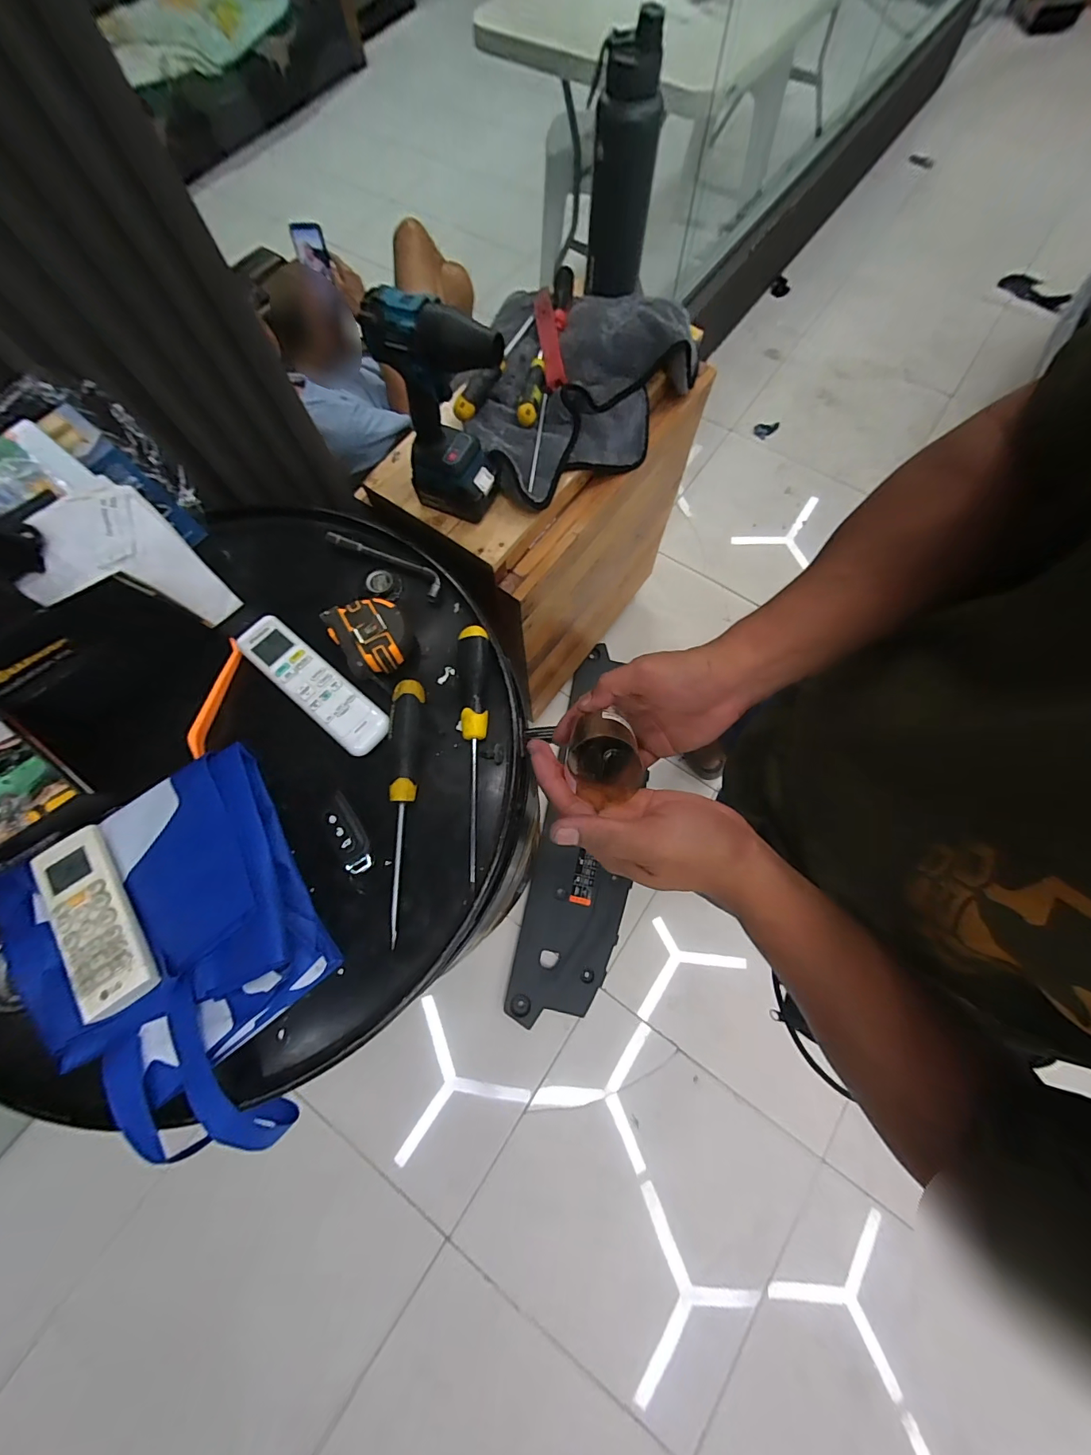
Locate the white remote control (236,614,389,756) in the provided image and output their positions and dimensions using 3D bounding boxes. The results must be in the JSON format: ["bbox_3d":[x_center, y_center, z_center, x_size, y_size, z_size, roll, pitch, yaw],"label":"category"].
[{"bbox_3d":[-0.229,-0.046,0.449,0.184,0.015,0.050,39,77,13],"label":"white remote control"}]

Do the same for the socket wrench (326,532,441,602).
[{"bbox_3d":[-0.174,-0.184,0.503,0.145,0.013,0.027,30,75,11],"label":"socket wrench"}]

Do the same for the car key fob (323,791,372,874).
[{"bbox_3d":[-0.174,0.093,0.408,0.029,0.012,0.070,-25,76,-7],"label":"car key fob"}]

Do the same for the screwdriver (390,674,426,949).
[{"bbox_3d":[-0.129,0.068,0.416,0.026,0.024,0.228,-1,72,2],"label":"screwdriver"}]

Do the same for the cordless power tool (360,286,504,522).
[{"bbox_3d":[-0.113,-0.387,0.579,0.147,0.244,0.078,18,73,8],"label":"cordless power tool"}]

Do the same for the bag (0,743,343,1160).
[{"bbox_3d":[-0.294,0.187,0.366,0.230,0.052,0.300,-34,74,-9],"label":"bag"}]

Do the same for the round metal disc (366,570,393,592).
[{"bbox_3d":[-0.180,-0.159,0.501,0.028,0.006,0.025,-37,74,-10],"label":"round metal disc"}]

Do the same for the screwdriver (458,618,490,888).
[{"bbox_3d":[-0.067,0.019,0.438,0.031,0.034,0.237,-4,72,0],"label":"screwdriver"}]

